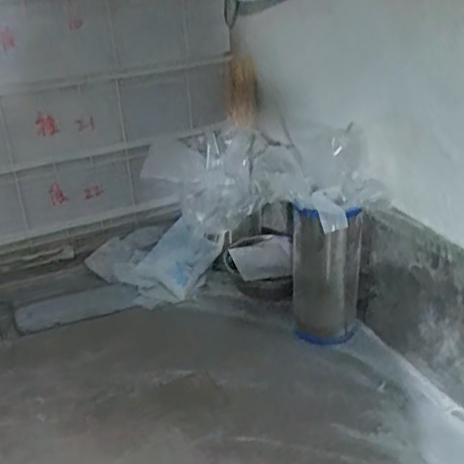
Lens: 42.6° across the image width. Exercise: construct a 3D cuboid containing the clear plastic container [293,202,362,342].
[{"bbox_3d":[0.130,0.055,0.812,0.094,0.190,0.077,3,29,7],"label":"clear plastic container"}]

